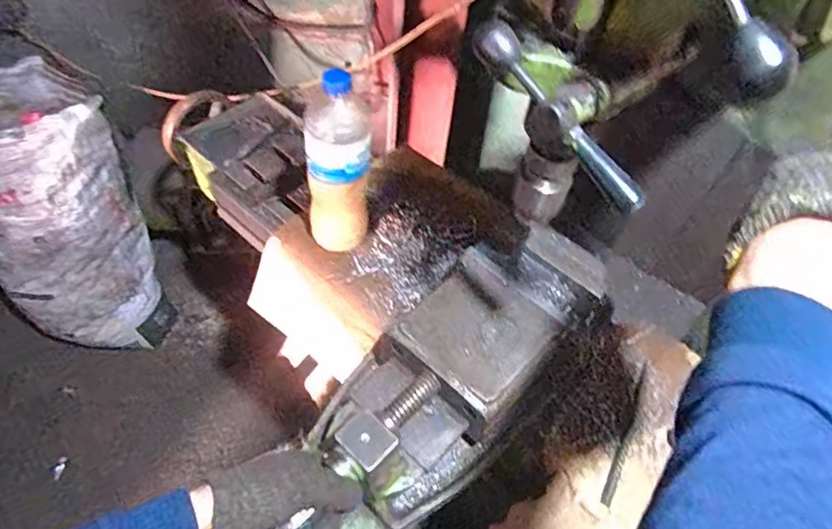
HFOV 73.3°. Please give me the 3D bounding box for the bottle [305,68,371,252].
[{"bbox_3d":[-0.099,-0.121,0.706,0.079,0.258,0.077,0,52,-6],"label":"bottle"}]

